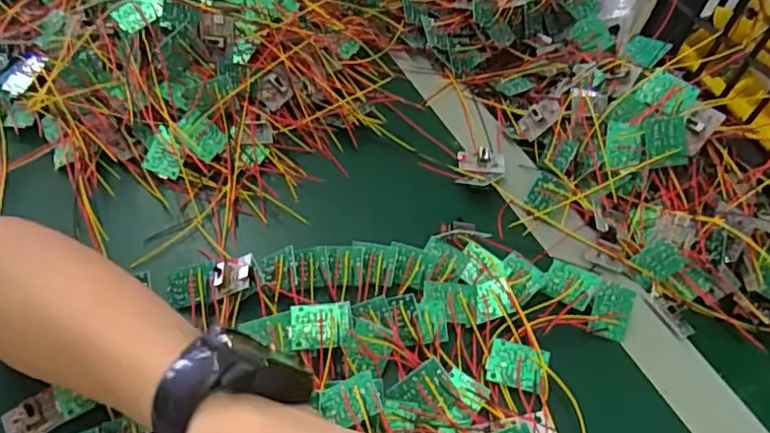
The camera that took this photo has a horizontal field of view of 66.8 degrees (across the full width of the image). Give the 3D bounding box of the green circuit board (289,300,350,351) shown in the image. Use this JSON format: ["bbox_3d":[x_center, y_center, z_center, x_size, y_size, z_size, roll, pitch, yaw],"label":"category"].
[{"bbox_3d":[-0.039,0.066,0.351,0.035,0.004,0.027,0,86,-12],"label":"green circuit board"}]

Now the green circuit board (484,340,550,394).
[{"bbox_3d":[0.080,0.090,0.354,0.035,0.007,0.025,15,53,7],"label":"green circuit board"}]

